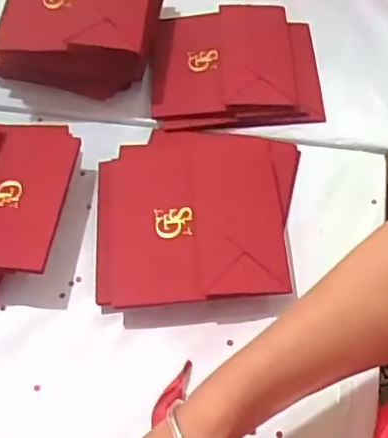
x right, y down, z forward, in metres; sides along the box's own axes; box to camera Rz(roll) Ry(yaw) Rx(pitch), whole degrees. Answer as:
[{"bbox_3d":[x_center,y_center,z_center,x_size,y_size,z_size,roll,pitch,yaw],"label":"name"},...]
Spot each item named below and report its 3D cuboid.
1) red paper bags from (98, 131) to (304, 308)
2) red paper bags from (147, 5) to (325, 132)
[{"bbox_3d":[0.004,-0.010,0.520,0.170,0.036,0.179,-4,57,1],"label":"red paper bags"},{"bbox_3d":[0.040,-0.156,0.610,0.164,0.025,0.154,-2,57,2],"label":"red paper bags"}]

